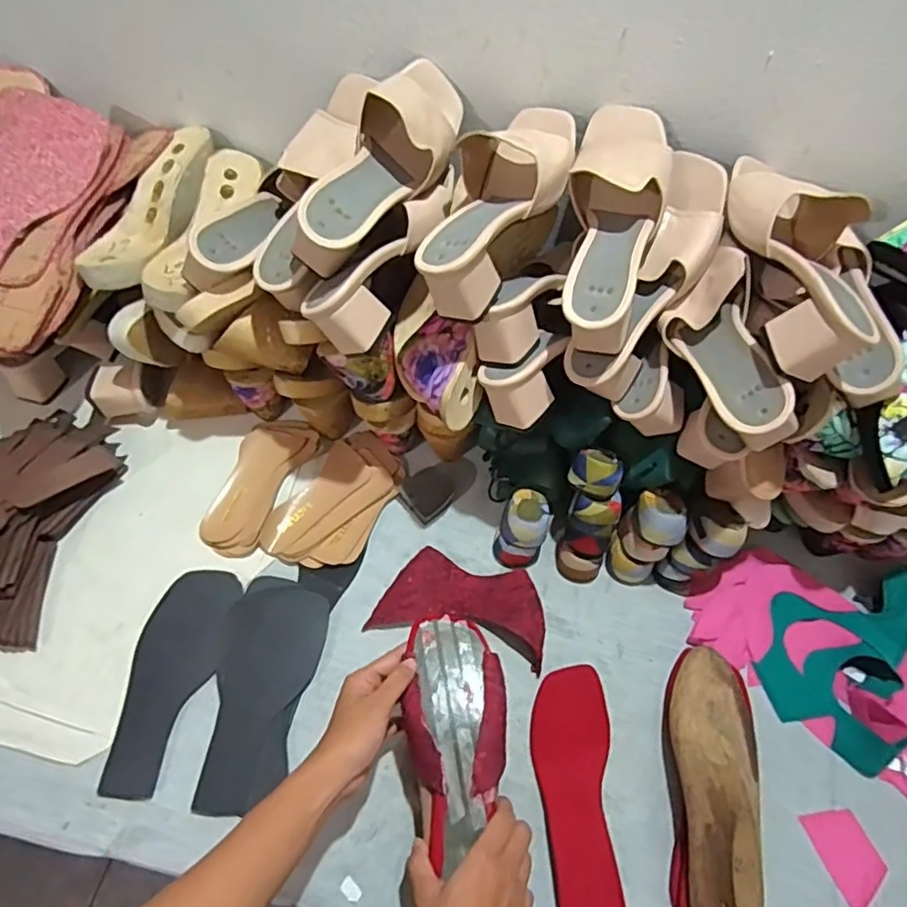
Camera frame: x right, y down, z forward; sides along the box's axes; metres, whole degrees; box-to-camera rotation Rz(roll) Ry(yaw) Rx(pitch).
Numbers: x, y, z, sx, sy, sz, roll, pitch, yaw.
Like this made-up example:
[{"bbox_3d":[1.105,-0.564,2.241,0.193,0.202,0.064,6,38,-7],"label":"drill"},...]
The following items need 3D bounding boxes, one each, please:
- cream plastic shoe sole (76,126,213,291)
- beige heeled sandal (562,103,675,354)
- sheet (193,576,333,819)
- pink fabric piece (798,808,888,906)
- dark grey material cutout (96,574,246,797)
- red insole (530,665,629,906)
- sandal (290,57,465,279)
[{"bbox_3d":[-0.337,-0.270,0.676,0.093,0.054,0.222,12,58,3],"label":"cream plastic shoe sole"},{"bbox_3d":[0.146,-0.214,0.555,0.085,0.088,0.233,12,75,3],"label":"beige heeled sandal"},{"bbox_3d":[-0.196,0.235,0.620,0.102,0.008,0.220,10,55,0],"label":"sheet"},{"bbox_3d":[0.375,0.379,0.584,0.054,0.008,0.080,-19,62,-16],"label":"pink fabric piece"},{"bbox_3d":[-0.283,0.221,0.617,0.079,0.007,0.215,12,56,-3],"label":"dark grey material cutout"},{"bbox_3d":[0.115,0.328,0.581,0.073,0.009,0.233,-1,60,4],"label":"red insole"},{"bbox_3d":[-0.059,-0.264,0.552,0.074,0.082,0.226,27,73,12],"label":"sandal"}]

